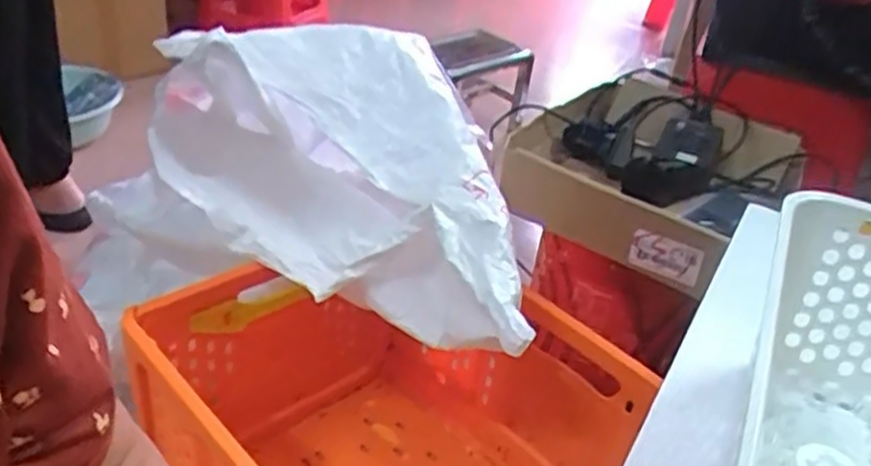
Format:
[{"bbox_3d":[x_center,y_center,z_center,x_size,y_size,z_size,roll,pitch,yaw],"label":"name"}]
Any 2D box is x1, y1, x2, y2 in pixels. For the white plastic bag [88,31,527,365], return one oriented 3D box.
[{"bbox_3d":[-0.089,-0.066,0.799,0.422,0.217,0.251,12,33,8],"label":"white plastic bag"}]

